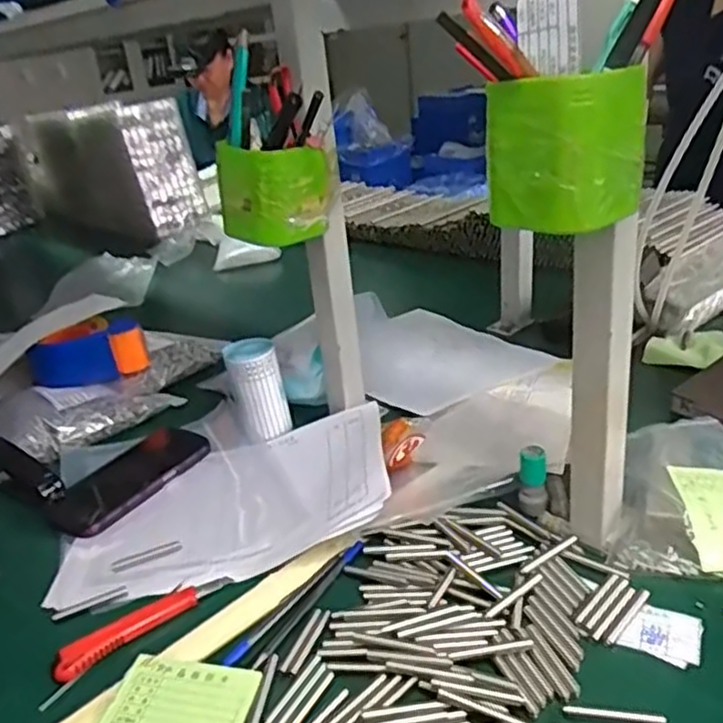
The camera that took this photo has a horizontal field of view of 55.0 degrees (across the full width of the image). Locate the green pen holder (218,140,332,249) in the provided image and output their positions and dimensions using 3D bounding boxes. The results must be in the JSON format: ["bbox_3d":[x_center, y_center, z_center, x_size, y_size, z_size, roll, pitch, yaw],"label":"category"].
[{"bbox_3d":[-0.076,-0.151,0.621,0.077,0.079,0.078,14,33,35],"label":"green pen holder"}]

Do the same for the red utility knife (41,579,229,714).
[{"bbox_3d":[-0.172,0.200,0.528,0.149,0.014,0.025,-28,33,-36],"label":"red utility knife"}]

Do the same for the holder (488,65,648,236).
[{"bbox_3d":[0.116,-0.121,0.396,0.059,0.080,0.066,-24,31,-31],"label":"holder"}]

